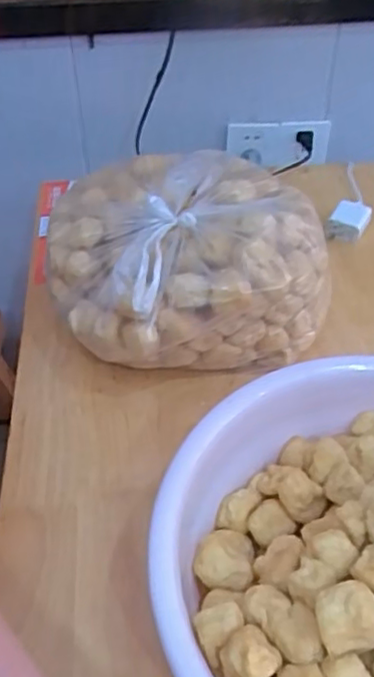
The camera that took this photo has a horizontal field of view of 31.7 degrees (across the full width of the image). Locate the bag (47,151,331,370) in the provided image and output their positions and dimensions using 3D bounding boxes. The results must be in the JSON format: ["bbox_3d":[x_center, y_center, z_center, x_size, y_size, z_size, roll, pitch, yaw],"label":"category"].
[{"bbox_3d":[-0.006,-0.087,0.706,0.274,0.138,0.228,-16,48,-14],"label":"bag"}]

